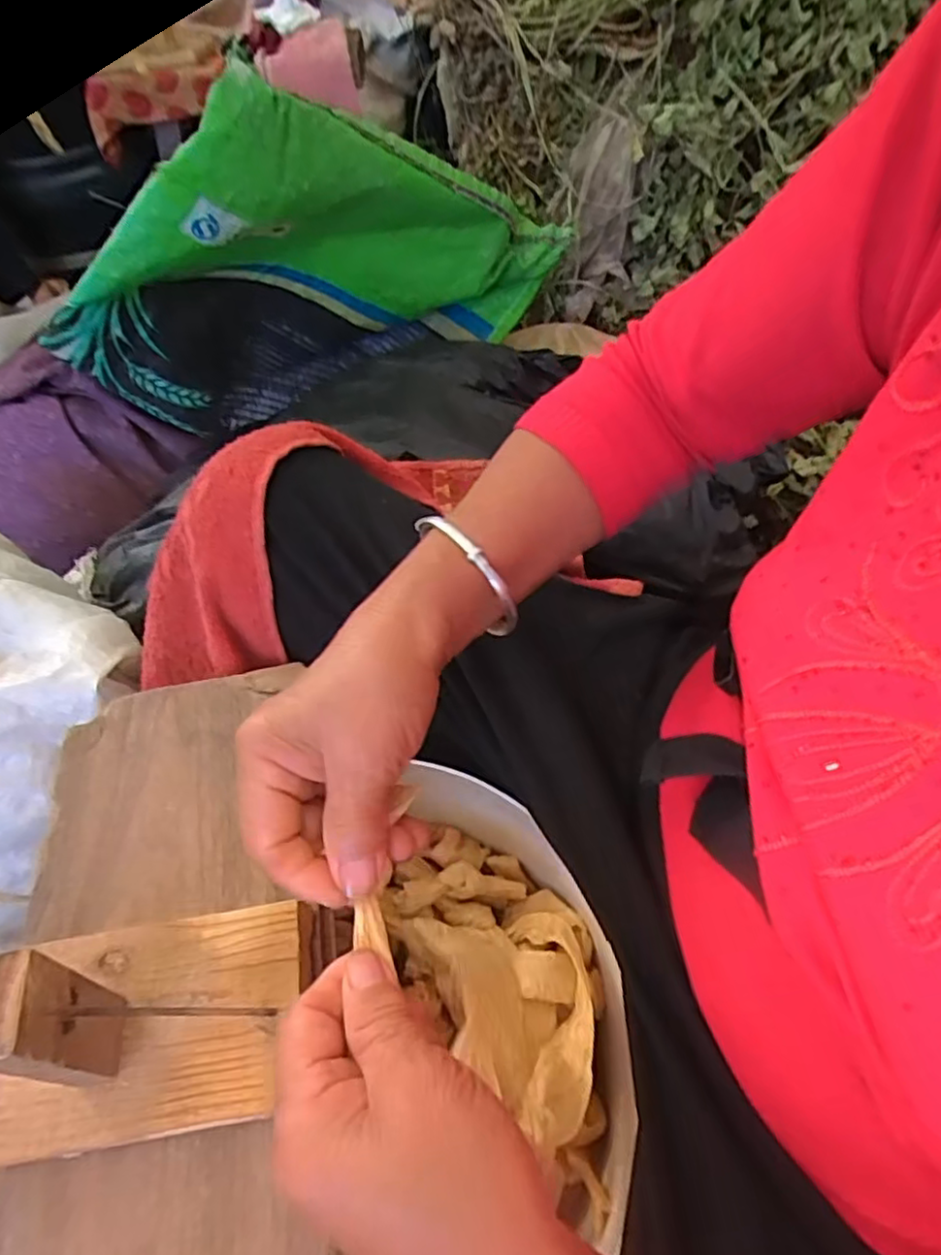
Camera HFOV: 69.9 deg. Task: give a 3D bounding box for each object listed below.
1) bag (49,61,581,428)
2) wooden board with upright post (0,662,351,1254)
[{"bbox_3d":[-0.150,-0.367,0.691,0.516,0.337,0.174,-26,57,-14],"label":"bag"},{"bbox_3d":[-0.154,0.157,0.285,0.156,0.126,0.381,-11,54,-4],"label":"wooden board with upright post"}]

